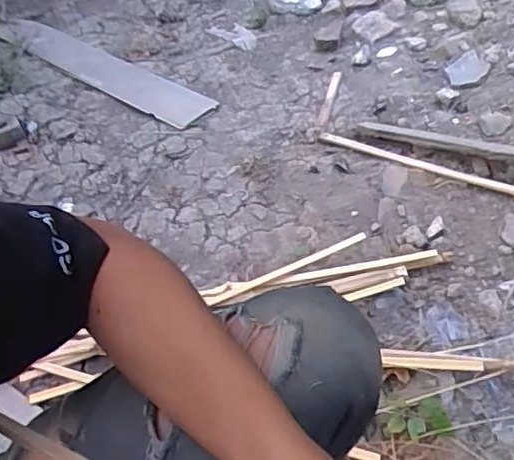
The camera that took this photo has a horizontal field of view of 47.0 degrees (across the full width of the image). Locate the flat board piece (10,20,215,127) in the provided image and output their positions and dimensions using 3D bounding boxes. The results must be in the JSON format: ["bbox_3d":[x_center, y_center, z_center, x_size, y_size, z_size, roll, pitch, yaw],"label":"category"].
[{"bbox_3d":[-0.398,-0.414,1.512,0.737,0.020,0.122,30,59,28],"label":"flat board piece"}]

